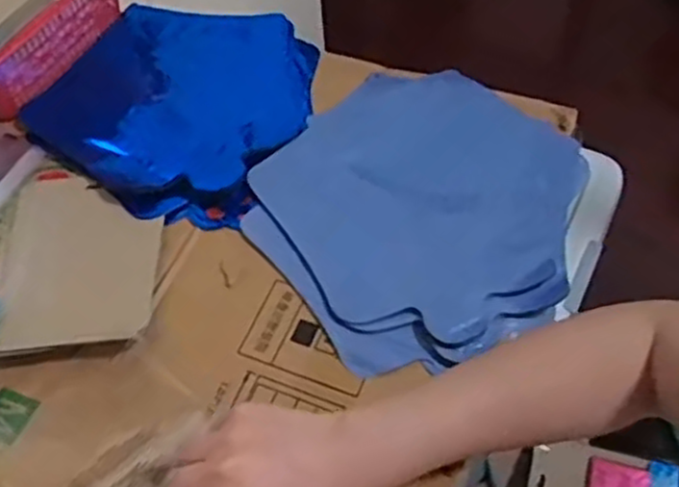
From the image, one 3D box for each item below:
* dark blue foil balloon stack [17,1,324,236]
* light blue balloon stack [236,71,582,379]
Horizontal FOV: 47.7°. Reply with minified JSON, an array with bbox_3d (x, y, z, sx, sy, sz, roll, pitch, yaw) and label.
[{"bbox_3d":[-0.138,-0.131,0.670,0.229,0.016,0.233,22,59,18],"label":"dark blue foil balloon stack"},{"bbox_3d":[0.070,-0.031,0.593,0.252,0.028,0.235,-31,59,-18],"label":"light blue balloon stack"}]

